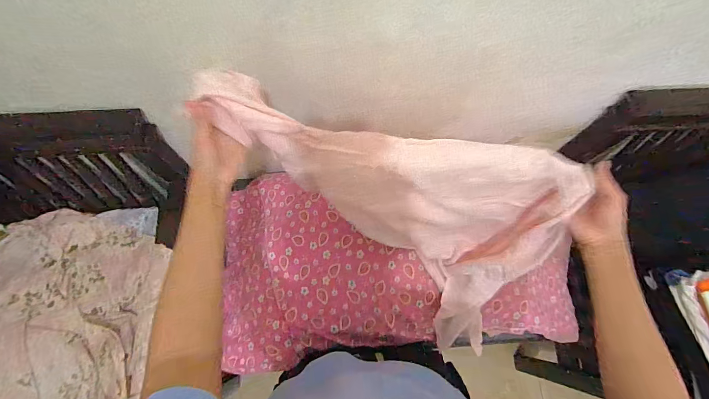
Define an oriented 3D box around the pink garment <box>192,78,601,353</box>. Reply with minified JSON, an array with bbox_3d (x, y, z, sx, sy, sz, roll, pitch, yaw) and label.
[{"bbox_3d":[0.075,0.003,0.602,0.525,0.416,0.223,29,73,8],"label":"pink garment"}]

